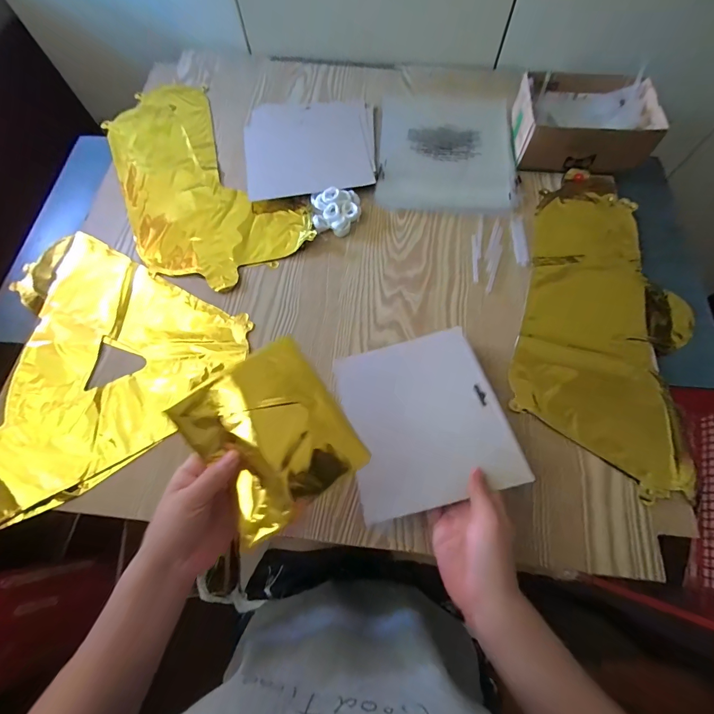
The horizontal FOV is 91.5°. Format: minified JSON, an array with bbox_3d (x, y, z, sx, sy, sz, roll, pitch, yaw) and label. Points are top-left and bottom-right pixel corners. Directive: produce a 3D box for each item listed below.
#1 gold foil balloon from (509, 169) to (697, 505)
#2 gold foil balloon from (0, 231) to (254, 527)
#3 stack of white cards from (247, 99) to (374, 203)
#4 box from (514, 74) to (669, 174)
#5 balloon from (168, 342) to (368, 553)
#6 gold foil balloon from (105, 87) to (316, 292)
[{"bbox_3d":[0.328,-0.065,0.447,0.216,0.042,0.442,17,70,8],"label":"gold foil balloon"},{"bbox_3d":[-0.362,0.023,0.425,0.338,0.013,0.340,26,71,11],"label":"gold foil balloon"},{"bbox_3d":[-0.074,-0.341,0.556,0.201,0.023,0.186,-4,69,0],"label":"stack of white cards"},{"bbox_3d":[0.338,-0.355,0.527,0.188,0.062,0.147,8,69,4],"label":"box"},{"bbox_3d":[-0.074,0.065,0.306,0.125,0.027,0.133,-33,72,-11],"label":"balloon"},{"bbox_3d":[-0.264,-0.284,0.545,0.219,0.008,0.427,-31,71,-10],"label":"gold foil balloon"}]

